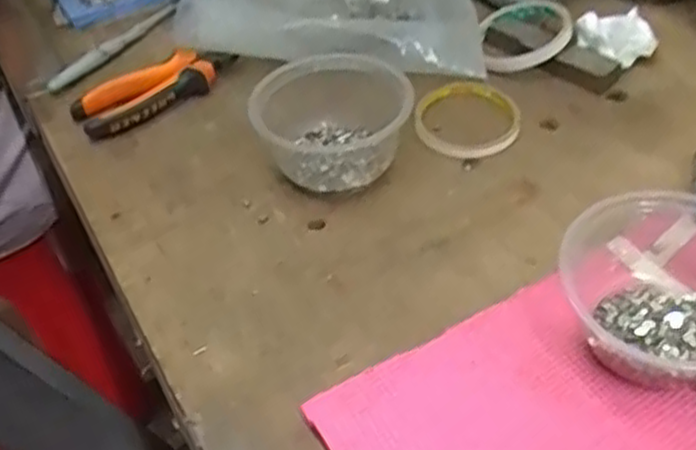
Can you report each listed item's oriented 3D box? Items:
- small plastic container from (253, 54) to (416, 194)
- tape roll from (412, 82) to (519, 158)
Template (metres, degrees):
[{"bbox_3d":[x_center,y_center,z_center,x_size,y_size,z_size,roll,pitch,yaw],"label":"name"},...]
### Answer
[{"bbox_3d":[-0.011,-0.076,0.589,0.116,0.065,0.098,-7,45,0],"label":"small plastic container"},{"bbox_3d":[0.095,-0.085,0.631,0.083,0.008,0.086,-11,45,-4],"label":"tape roll"}]

